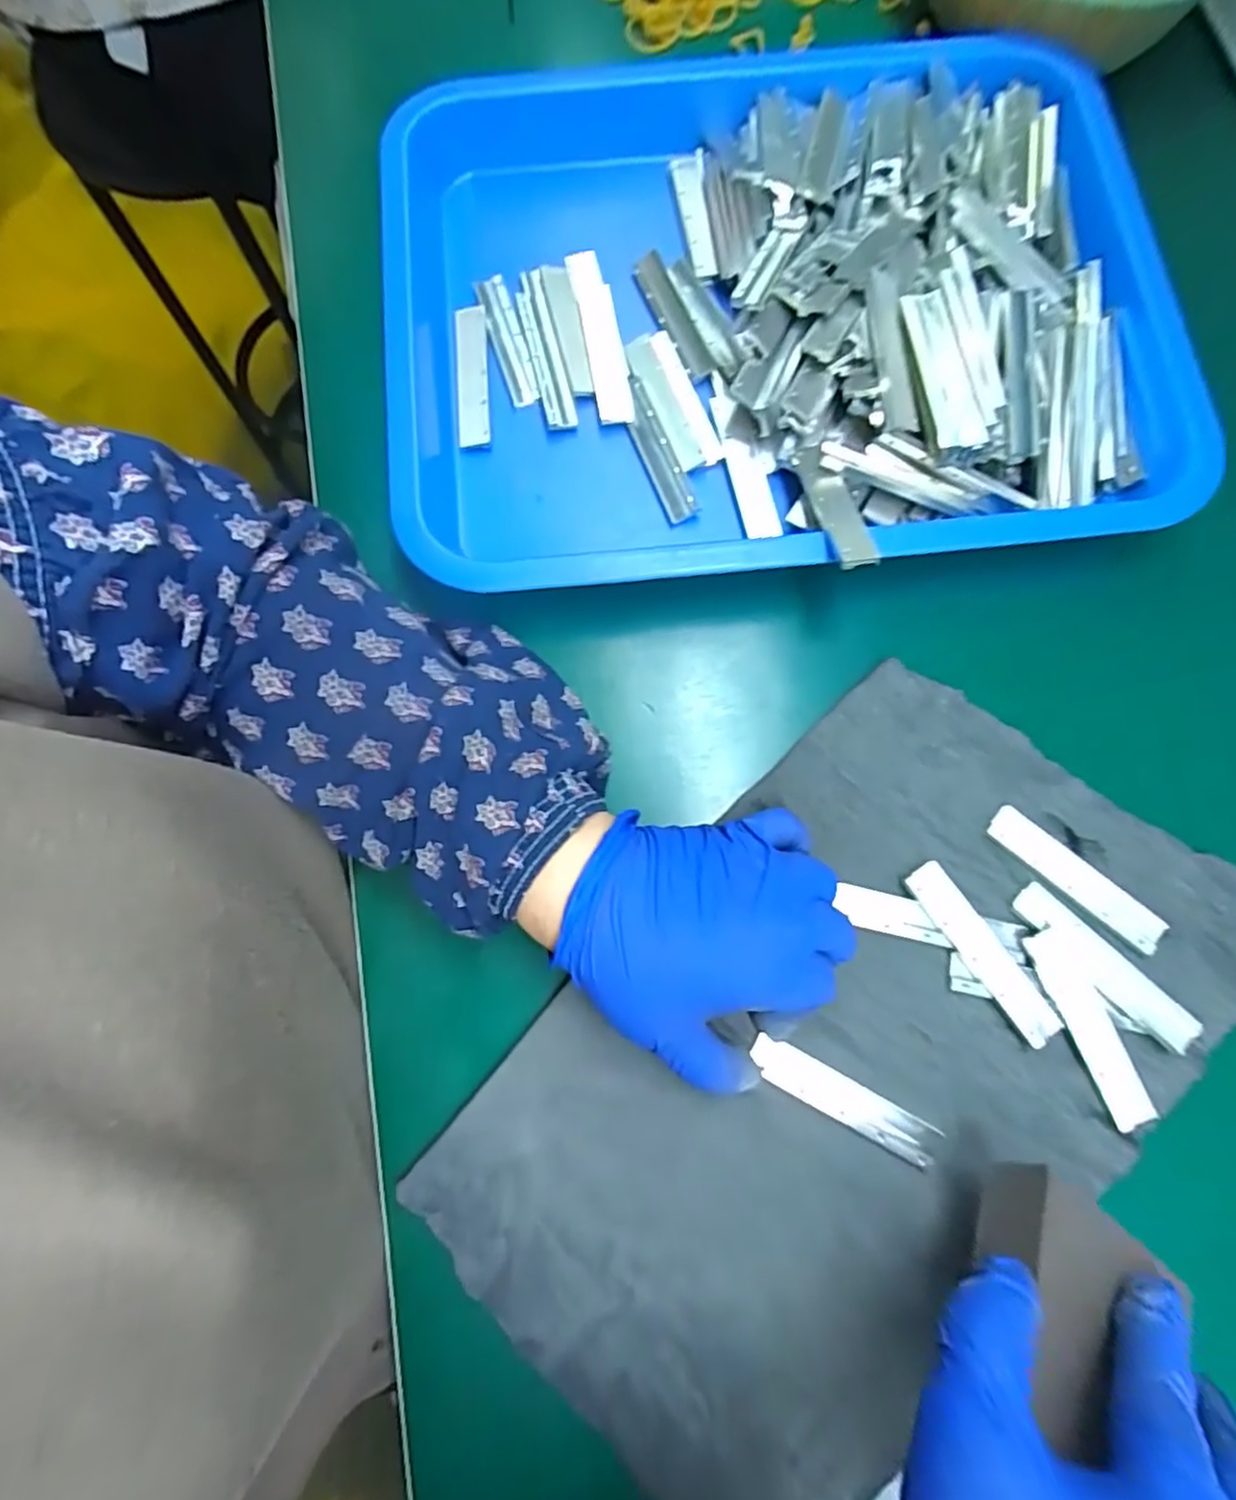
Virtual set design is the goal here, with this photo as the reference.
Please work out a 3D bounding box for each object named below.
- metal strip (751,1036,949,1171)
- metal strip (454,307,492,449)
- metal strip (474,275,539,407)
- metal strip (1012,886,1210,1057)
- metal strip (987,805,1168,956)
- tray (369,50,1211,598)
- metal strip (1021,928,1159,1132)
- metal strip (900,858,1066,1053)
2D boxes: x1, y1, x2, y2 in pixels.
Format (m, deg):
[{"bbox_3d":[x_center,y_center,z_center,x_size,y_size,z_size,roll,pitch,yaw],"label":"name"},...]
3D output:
[{"bbox_3d":[0.092,0.143,0.273,0.079,0.004,0.018,29,78,7],"label":"metal strip"},{"bbox_3d":[-0.077,-0.197,0.350,0.017,0.008,0.080,-4,76,-1],"label":"metal strip"},{"bbox_3d":[-0.060,-0.220,0.359,0.016,0.008,0.082,-16,77,-4],"label":"metal strip"},{"bbox_3d":[0.206,0.092,0.282,0.017,0.005,0.083,-43,80,-9],"label":"metal strip"},{"bbox_3d":[0.201,0.056,0.292,0.082,0.004,0.017,40,80,9],"label":"metal strip"},{"bbox_3d":[0.080,-0.227,0.343,0.406,0.042,0.302,-5,76,-1],"label":"tray"},{"bbox_3d":[0.198,0.115,0.277,0.019,0.004,0.079,-21,77,-5],"label":"metal strip"},{"bbox_3d":[0.155,0.086,0.285,0.017,0.008,0.082,-33,79,-7],"label":"metal strip"}]

